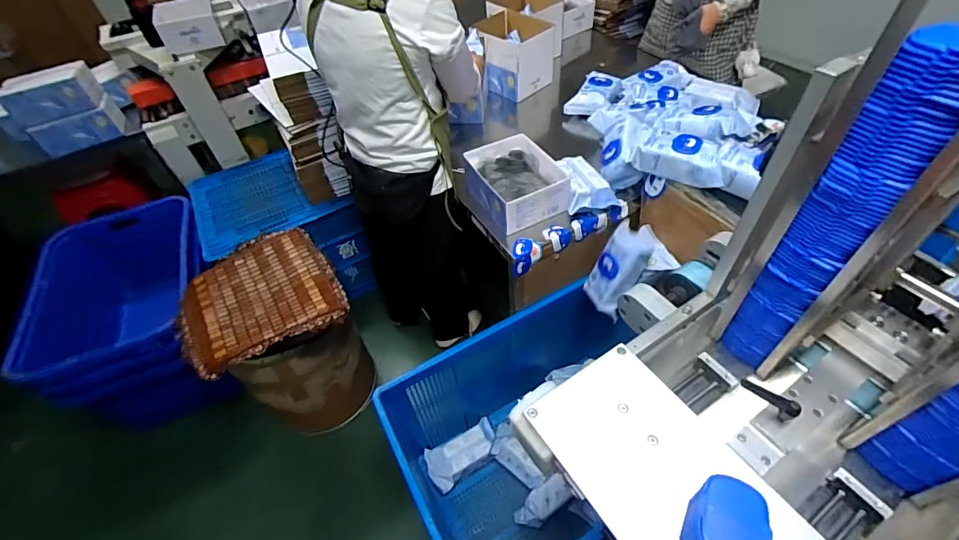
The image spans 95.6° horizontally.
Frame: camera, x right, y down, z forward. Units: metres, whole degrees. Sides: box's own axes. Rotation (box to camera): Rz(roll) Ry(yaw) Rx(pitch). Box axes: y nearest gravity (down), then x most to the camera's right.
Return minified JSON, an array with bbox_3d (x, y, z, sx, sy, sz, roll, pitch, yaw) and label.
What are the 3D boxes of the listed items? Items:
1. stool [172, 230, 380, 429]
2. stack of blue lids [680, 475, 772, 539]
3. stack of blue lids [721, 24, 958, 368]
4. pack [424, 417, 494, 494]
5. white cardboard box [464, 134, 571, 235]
[{"bbox_3d":[-0.634,0.237,1.488,0.407,0.677,0.444,-3,49,3],"label":"stool"},{"bbox_3d":[0.253,0.272,0.456,0.069,0.058,0.092,20,54,21],"label":"stack of blue lids"},{"bbox_3d":[0.391,-0.039,0.496,0.067,0.431,0.075,32,59,28],"label":"stack of blue lids"},{"bbox_3d":[-0.053,0.603,1.430,0.239,0.044,0.143,-24,51,-15],"label":"pack"},{"bbox_3d":[0.093,-0.254,1.218,0.224,0.112,0.281,-24,51,-15],"label":"white cardboard box"}]

